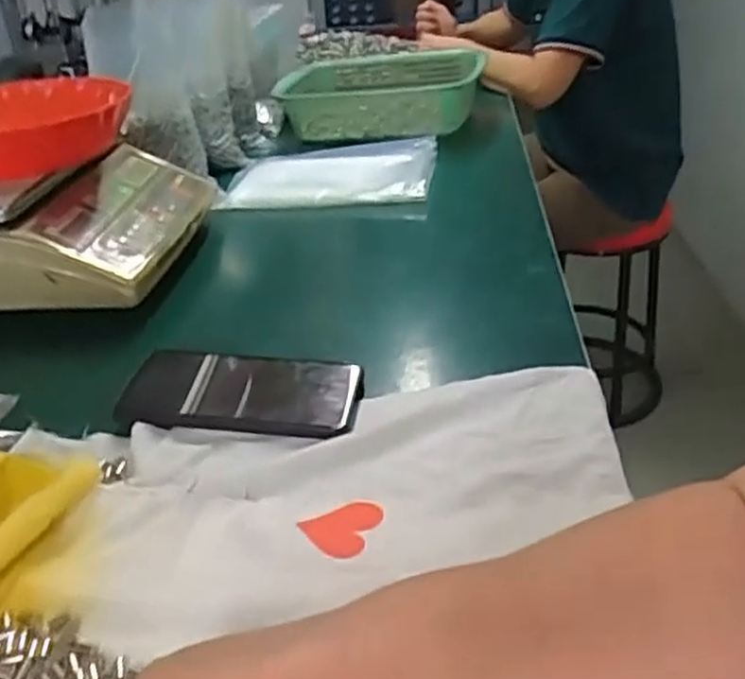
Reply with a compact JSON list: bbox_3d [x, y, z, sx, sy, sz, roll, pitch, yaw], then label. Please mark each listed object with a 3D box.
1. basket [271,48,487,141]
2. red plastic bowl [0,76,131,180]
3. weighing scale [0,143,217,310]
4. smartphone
[{"bbox_3d":[0.016,-0.377,1.152,0.290,0.098,0.307,5,32,14],"label":"basket"},{"bbox_3d":[-0.347,-0.216,0.750,0.195,0.061,0.195,-11,32,-12],"label":"red plastic bowl"},{"bbox_3d":[-0.354,-0.135,0.757,0.327,0.095,0.281,0,31,5],"label":"weighing scale"},{"bbox_3d":[-0.090,0.034,0.523,0.159,0.016,0.079,3,32,10],"label":"smartphone"}]

